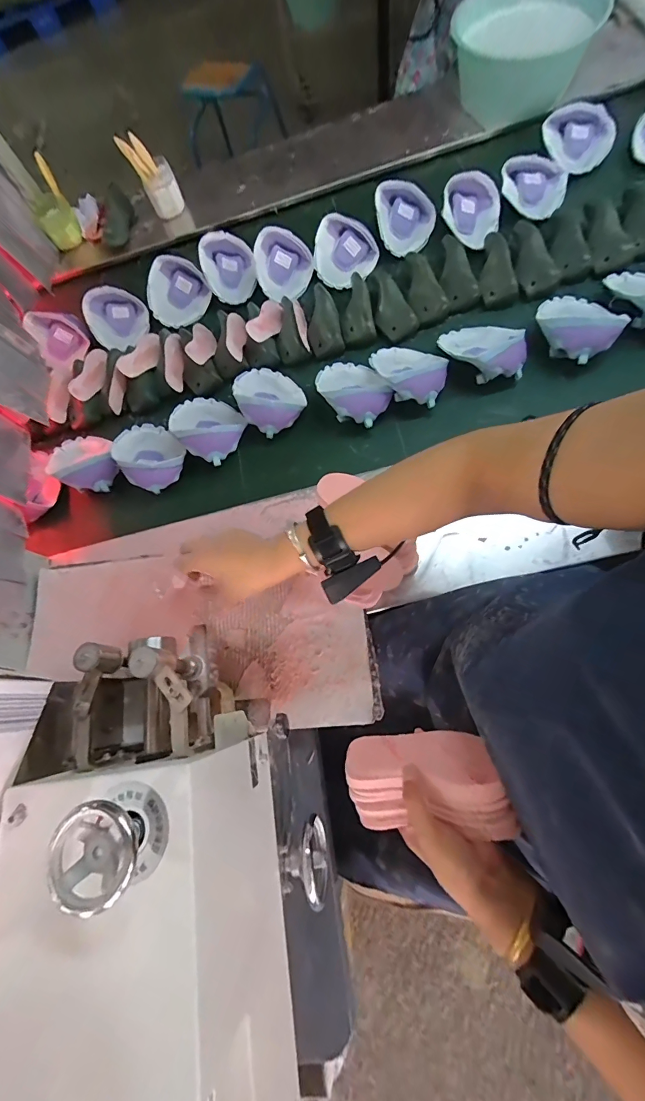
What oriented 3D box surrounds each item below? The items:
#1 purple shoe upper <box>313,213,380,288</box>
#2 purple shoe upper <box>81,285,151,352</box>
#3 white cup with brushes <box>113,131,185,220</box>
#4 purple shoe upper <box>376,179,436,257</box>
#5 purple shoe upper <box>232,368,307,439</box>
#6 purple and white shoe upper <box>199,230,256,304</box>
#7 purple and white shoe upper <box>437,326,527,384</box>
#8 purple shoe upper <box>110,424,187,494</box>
[{"bbox_3d":[0.051,-0.648,0.869,0.140,0.062,0.143,5,75,3],"label":"purple shoe upper"},{"bbox_3d":[-0.477,-0.539,0.913,0.139,0.050,0.139,3,82,-26],"label":"purple shoe upper"},{"bbox_3d":[-0.413,-0.915,0.990,0.087,0.145,0.128,-38,76,-8],"label":"white cup with brushes"},{"bbox_3d":[0.178,-0.728,0.864,0.144,0.041,0.144,-1,95,-18],"label":"purple shoe upper"},{"bbox_3d":[-0.106,-0.305,0.768,0.126,0.059,0.156,-32,76,-7],"label":"purple shoe upper"},{"bbox_3d":[-0.213,-0.637,0.894,0.111,0.061,0.142,-10,74,-1],"label":"purple and white shoe upper"},{"bbox_3d":[0.295,-0.377,0.726,0.147,0.055,0.132,2,74,2],"label":"purple and white shoe upper"},{"bbox_3d":[-0.339,-0.189,0.773,0.113,0.069,0.155,-38,76,-8],"label":"purple shoe upper"}]

